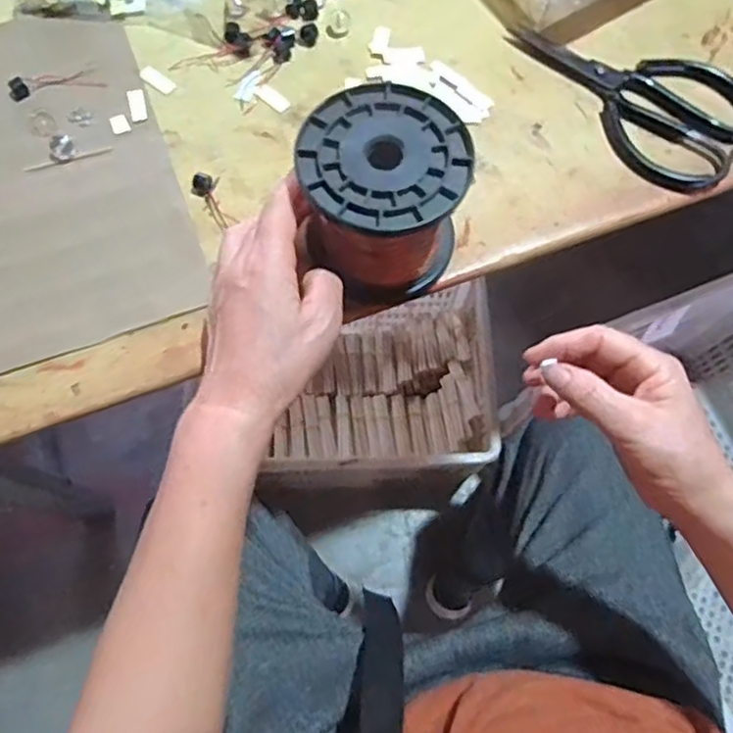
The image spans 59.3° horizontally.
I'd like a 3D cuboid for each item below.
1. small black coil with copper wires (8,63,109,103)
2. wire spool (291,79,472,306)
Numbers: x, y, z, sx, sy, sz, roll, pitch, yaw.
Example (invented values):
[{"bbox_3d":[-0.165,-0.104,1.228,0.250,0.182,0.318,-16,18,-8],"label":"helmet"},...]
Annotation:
[{"bbox_3d":[-0.224,-0.205,0.463,0.065,0.008,0.022,-18,72,-7],"label":"small black coil with copper wires"},{"bbox_3d":[0.010,-0.101,0.391,0.093,0.087,0.092,6,70,2],"label":"wire spool"}]

